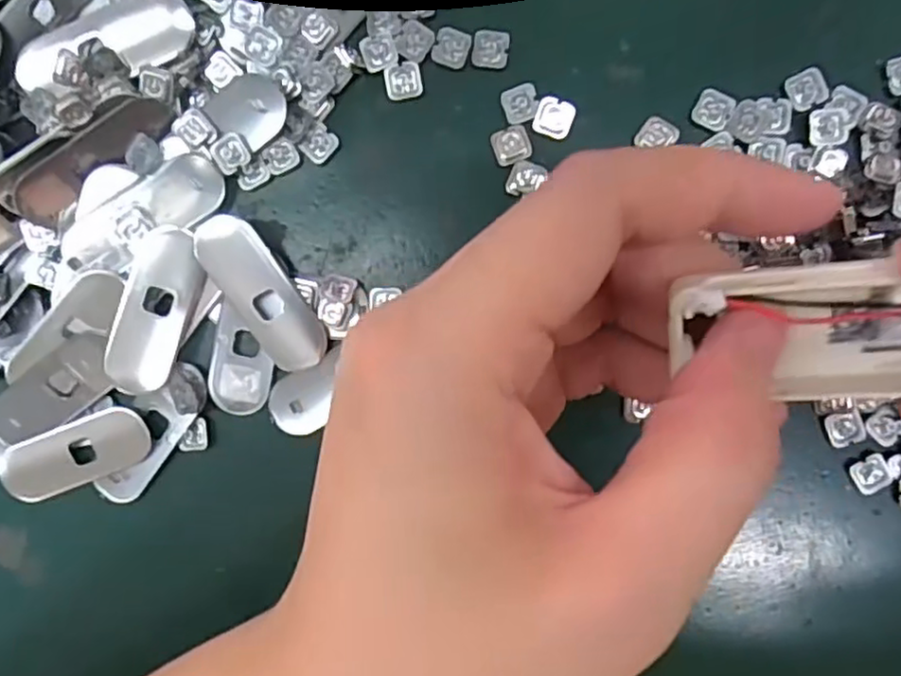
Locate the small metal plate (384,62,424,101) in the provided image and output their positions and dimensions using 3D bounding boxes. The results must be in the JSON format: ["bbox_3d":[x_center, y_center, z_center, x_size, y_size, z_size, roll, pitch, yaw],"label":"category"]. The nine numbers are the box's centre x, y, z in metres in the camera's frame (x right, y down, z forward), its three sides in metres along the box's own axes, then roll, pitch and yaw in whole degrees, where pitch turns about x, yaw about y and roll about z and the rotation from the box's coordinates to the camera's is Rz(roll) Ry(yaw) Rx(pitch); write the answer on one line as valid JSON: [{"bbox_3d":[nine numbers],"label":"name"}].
[{"bbox_3d":[-0.014,-0.075,0.193,0.010,0.004,0.010,0,93,4],"label":"small metal plate"}]

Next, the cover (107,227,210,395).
[{"bbox_3d":[-0.087,-0.007,0.196,0.020,0.004,0.050,22,94,3],"label":"cover"}]

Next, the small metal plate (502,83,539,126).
[{"bbox_3d":[0.020,-0.067,0.192,0.010,0.004,0.010,-16,92,5],"label":"small metal plate"}]

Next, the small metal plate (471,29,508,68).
[{"bbox_3d":[0.011,-0.083,0.191,0.010,0.004,0.010,0,93,4],"label":"small metal plate"}]

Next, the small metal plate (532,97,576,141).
[{"bbox_3d":[0.030,-0.063,0.191,0.011,0.004,0.010,15,94,3],"label":"small metal plate"}]

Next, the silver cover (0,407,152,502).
[{"bbox_3d":[-0.116,0.036,0.207,0.049,0.004,0.020,-21,91,5],"label":"silver cover"}]

